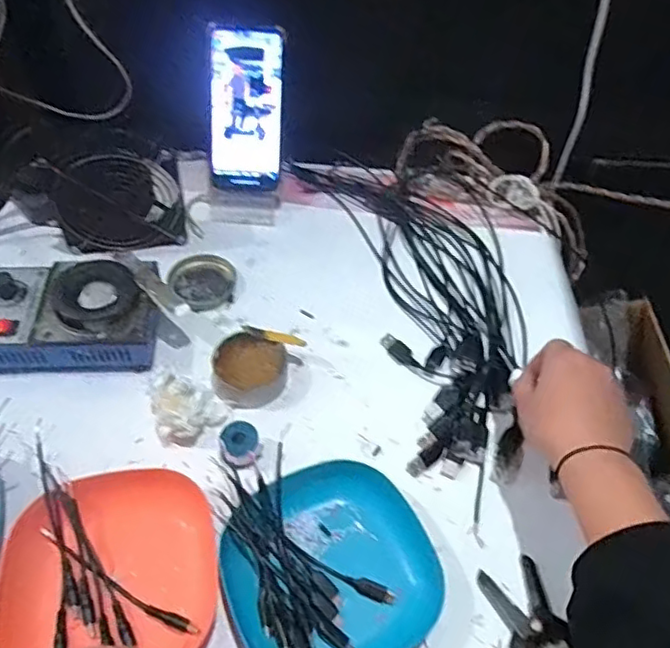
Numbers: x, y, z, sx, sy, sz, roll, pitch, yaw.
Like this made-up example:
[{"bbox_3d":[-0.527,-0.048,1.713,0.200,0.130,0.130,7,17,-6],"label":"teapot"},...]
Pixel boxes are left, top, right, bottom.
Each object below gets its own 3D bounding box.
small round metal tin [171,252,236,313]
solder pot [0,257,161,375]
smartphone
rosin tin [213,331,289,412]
[{"bbox_3d":[-0.130,-0.044,0.612,0.063,0.010,0.067,1,51,-1],"label":"small round metal tin"},{"bbox_3d":[-0.237,-0.006,0.541,0.151,0.065,0.095,-2,51,-3],"label":"solder pot"},{"bbox_3d":[-0.095,-0.225,0.649,0.073,0.165,0.011,3,19,-5],"label":"smartphone"},{"bbox_3d":[-0.075,0.042,0.535,0.059,0.027,0.062,1,51,-1],"label":"rosin tin"}]

